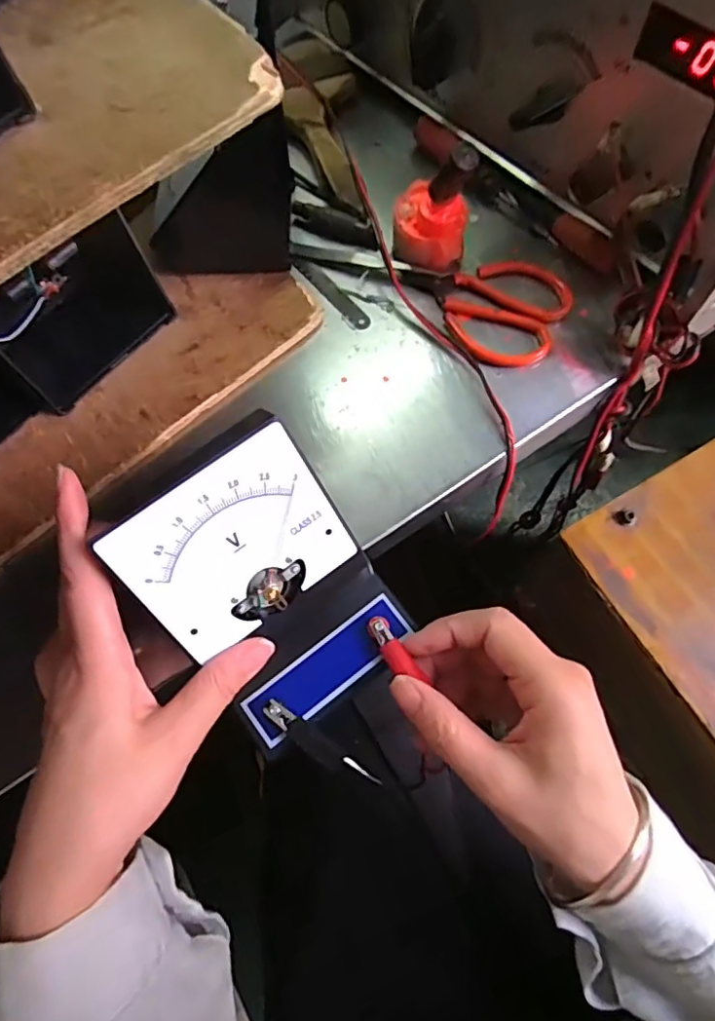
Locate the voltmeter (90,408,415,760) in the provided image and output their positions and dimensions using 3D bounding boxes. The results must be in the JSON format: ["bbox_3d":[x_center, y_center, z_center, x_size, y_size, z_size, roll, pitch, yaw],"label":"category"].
[{"bbox_3d":[-0.040,0.035,0.254,0.093,0.080,0.108,-37,72,-12],"label":"voltmeter"}]

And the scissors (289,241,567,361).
[{"bbox_3d":[0.046,-0.158,0.374,0.184,0.008,0.077,31,73,13],"label":"scissors"}]

